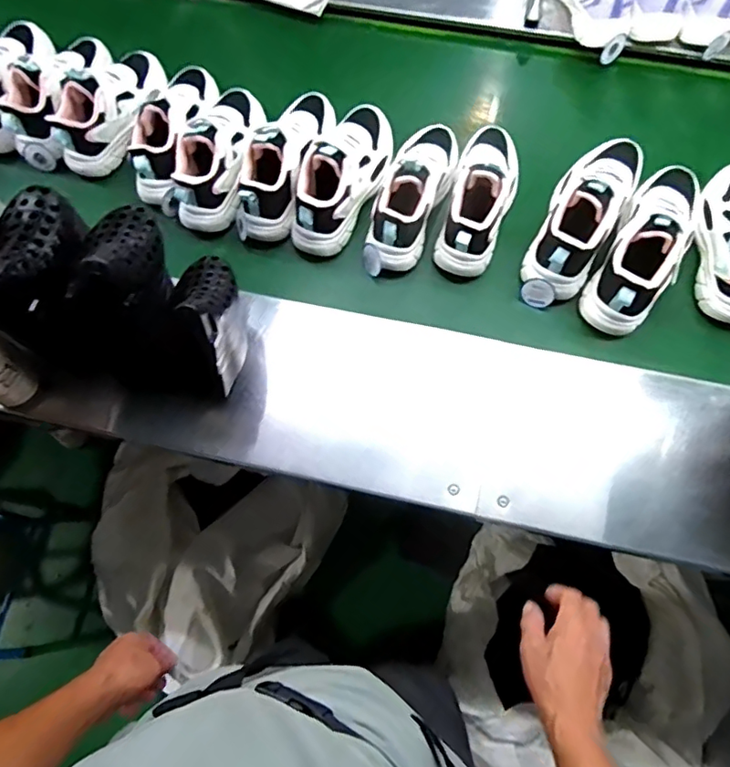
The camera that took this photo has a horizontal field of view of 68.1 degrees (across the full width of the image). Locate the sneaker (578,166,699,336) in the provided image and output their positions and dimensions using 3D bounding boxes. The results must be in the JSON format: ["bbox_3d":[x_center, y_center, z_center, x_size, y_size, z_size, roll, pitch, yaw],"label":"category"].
[{"bbox_3d":[0.398,-0.200,0.734,0.106,0.107,0.268,30,75,11],"label":"sneaker"}]

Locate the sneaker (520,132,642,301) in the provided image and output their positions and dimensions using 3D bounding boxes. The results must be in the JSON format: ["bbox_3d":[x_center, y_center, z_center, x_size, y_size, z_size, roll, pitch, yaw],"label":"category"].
[{"bbox_3d":[0.319,-0.256,0.755,0.102,0.102,0.265,29,75,11],"label":"sneaker"}]

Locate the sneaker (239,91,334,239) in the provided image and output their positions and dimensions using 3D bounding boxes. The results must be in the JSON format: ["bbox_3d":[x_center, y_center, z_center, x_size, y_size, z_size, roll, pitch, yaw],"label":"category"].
[{"bbox_3d":[-0.120,-0.343,0.798,0.093,0.096,0.254,19,74,8],"label":"sneaker"}]

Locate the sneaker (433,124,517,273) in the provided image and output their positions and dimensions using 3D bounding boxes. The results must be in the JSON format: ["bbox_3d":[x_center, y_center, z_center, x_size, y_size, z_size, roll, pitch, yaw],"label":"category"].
[{"bbox_3d":[0.171,-0.281,0.770,0.093,0.103,0.236,17,73,7],"label":"sneaker"}]

